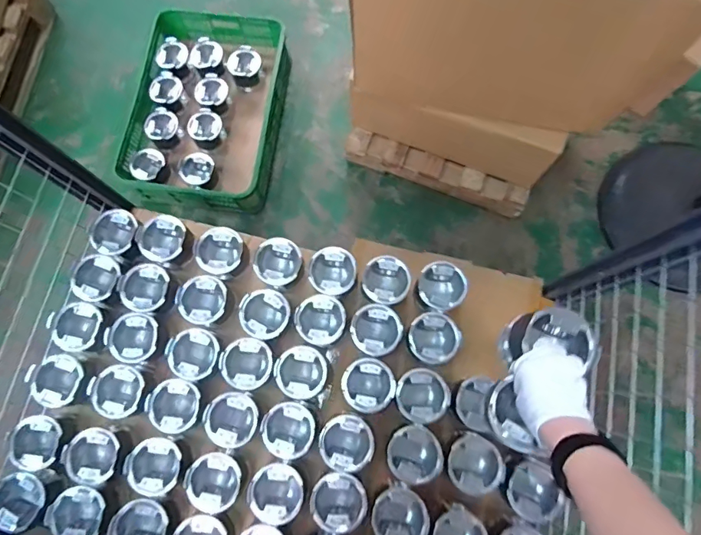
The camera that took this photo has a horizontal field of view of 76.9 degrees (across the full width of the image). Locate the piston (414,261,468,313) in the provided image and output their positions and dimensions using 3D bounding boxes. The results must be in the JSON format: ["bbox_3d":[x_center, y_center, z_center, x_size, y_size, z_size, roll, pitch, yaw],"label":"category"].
[{"bbox_3d":[0.186,0.043,0.917,0.094,0.074,0.097,0,77,1],"label":"piston"}]

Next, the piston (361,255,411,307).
[{"bbox_3d":[0.073,0.030,0.918,0.096,0.065,0.094,0,77,1],"label":"piston"}]

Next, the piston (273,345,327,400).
[{"bbox_3d":[-0.095,0.205,0.866,0.096,0.062,0.094,0,77,1],"label":"piston"}]

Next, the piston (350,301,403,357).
[{"bbox_3d":[0.052,0.127,0.892,0.096,0.084,0.097,0,77,1],"label":"piston"}]

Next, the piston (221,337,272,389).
[{"bbox_3d":[-0.199,0.191,0.875,0.090,0.073,0.093,0,77,1],"label":"piston"}]

